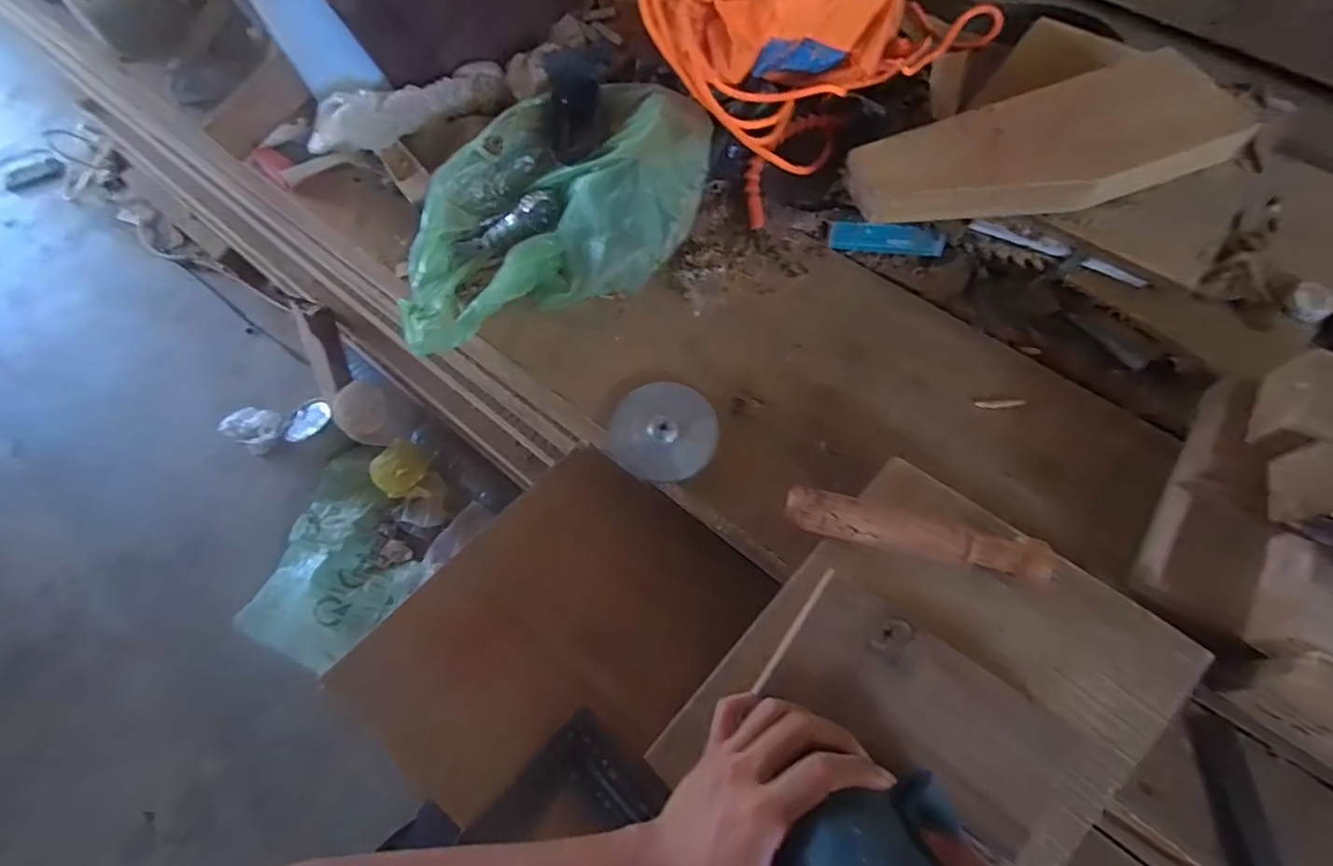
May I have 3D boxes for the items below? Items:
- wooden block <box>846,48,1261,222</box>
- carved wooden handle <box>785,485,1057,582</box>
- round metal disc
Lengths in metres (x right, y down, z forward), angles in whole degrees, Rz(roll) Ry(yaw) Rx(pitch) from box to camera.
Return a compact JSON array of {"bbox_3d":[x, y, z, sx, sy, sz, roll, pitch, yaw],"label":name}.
[{"bbox_3d":[0.334,-0.251,0.489,0.328,0.045,0.117,-19,66,-7],"label":"wooden block"},{"bbox_3d":[0.175,0.072,0.400,0.171,0.030,0.029,14,67,8],"label":"carved wooden handle"},{"bbox_3d":[-0.003,-0.001,0.489,0.090,0.008,0.085,-1,82,5],"label":"round metal disc"}]

